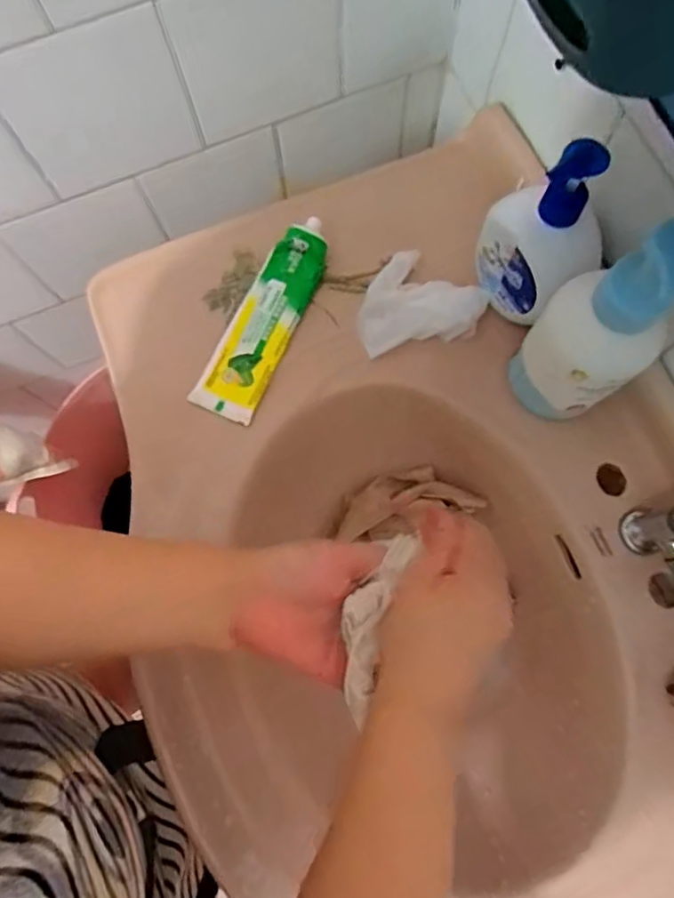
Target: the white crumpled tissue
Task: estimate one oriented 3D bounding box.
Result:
[{"bbox_3d":[0.073,-0.123,0.514,0.096,0.031,0.099,30,79,8],"label":"white crumpled tissue"}]

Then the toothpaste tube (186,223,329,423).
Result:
[{"bbox_3d":[-0.062,-0.117,0.512,0.056,0.027,0.193,25,78,7],"label":"toothpaste tube"}]

